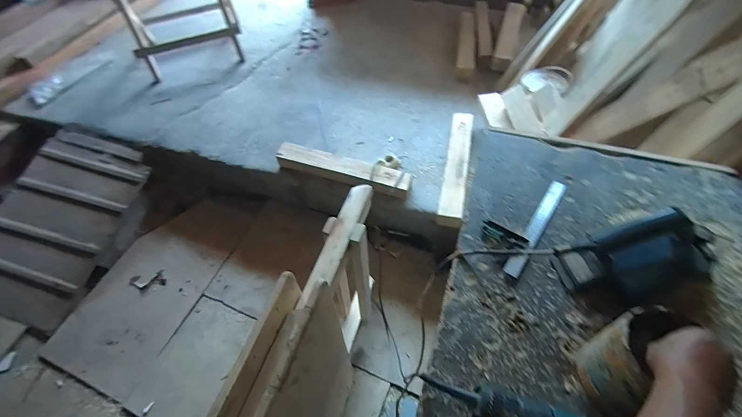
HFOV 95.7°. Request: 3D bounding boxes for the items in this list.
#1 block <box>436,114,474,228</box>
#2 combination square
[{"bbox_3d":[0.358,-0.188,1.411,0.093,0.082,0.634,10,53,11],"label":"block"},{"bbox_3d":[0.326,0.018,0.726,0.102,0.018,0.290,30,57,25],"label":"combination square"}]

